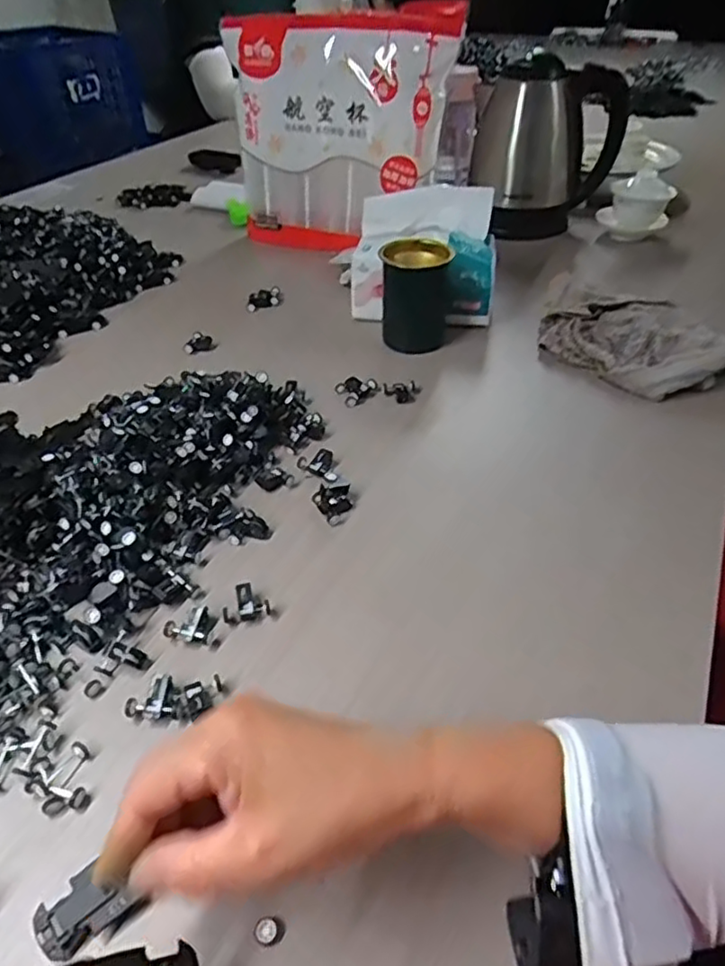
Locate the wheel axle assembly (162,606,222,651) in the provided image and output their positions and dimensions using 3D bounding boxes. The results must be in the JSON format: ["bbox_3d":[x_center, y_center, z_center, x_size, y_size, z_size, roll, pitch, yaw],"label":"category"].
[{"bbox_3d":[-0.111,0.095,0.425,0.036,0.008,0.024,7,42,7],"label":"wheel axle assembly"}]

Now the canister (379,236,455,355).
[{"bbox_3d":[0.057,-0.205,0.705,0.072,0.100,0.071,10,42,10],"label":"canister"}]

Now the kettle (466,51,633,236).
[{"bbox_3d":[0.272,-0.495,0.953,0.206,0.208,0.142,7,42,8],"label":"kettle"}]

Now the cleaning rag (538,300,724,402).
[{"bbox_3d":[0.302,-0.129,0.656,0.248,0.064,0.115,17,44,18],"label":"cleaning rag"}]

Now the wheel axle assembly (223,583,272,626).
[{"bbox_3d":[-0.080,0.082,0.437,0.031,0.010,0.025,-14,43,-16],"label":"wheel axle assembly"}]

